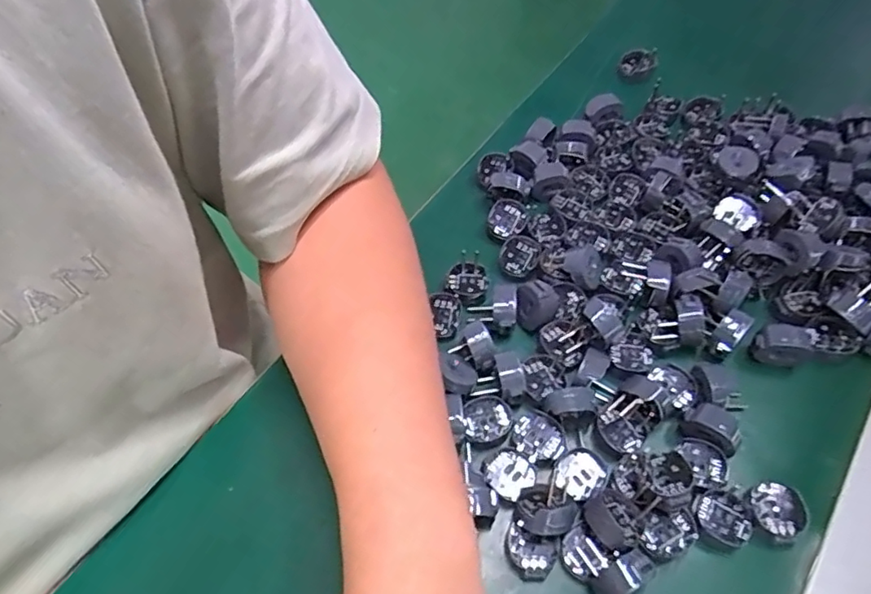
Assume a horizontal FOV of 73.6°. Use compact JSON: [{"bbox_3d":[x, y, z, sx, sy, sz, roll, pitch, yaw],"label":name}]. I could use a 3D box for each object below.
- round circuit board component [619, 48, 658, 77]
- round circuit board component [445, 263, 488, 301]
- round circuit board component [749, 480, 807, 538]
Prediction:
[{"bbox_3d":[0.168,-0.195,0.483,0.029,0.016,0.021,18,61,12],"label":"round circuit board component"},{"bbox_3d":[0.020,-0.010,0.369,0.026,0.007,0.024,-1,59,1],"label":"round circuit board component"},{"bbox_3d":[0.169,0.105,0.289,0.023,0.008,0.026,-21,60,-11],"label":"round circuit board component"}]

